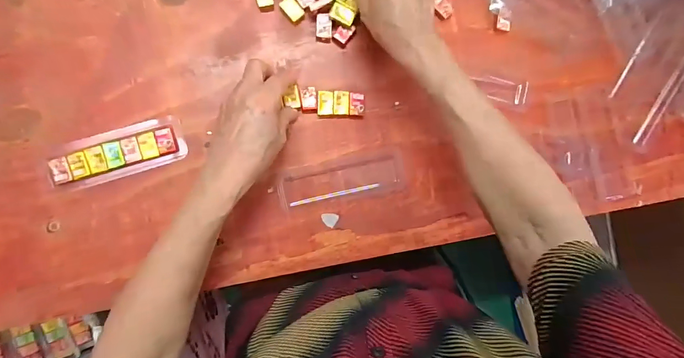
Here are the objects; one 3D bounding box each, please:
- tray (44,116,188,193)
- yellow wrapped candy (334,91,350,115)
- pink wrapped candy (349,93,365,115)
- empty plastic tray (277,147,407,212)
[{"bbox_3d":[-0.225,-0.026,0.368,0.131,0.007,0.048,-16,90,-7],"label":"tray"},{"bbox_3d":[-0.001,-0.082,0.401,0.017,0.008,0.026,0,88,-7],"label":"yellow wrapped candy"},{"bbox_3d":[0.016,-0.081,0.403,0.017,0.009,0.025,2,88,-7],"label":"pink wrapped candy"},{"bbox_3d":[0.002,0.000,0.399,0.138,0.007,0.047,-11,89,-7],"label":"empty plastic tray"}]

